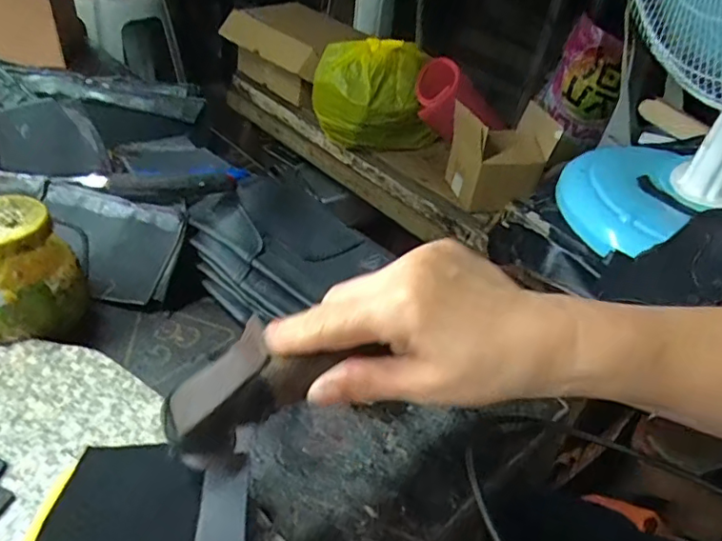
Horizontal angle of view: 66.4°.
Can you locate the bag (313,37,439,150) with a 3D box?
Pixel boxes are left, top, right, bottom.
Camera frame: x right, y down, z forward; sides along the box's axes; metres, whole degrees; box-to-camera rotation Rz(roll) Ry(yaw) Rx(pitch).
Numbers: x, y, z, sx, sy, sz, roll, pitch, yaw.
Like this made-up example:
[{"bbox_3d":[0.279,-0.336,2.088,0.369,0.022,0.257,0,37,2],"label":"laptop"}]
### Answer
[{"bbox_3d":[0.031,-0.357,1.146,0.234,0.199,0.156,-9,43,-19],"label":"bag"}]

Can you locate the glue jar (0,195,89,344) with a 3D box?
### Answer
[{"bbox_3d":[-0.223,0.000,0.364,0.062,0.076,0.062,5,40,-4],"label":"glue jar"}]

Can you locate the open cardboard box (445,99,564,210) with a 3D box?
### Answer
[{"bbox_3d":[0.263,-0.209,1.040,0.181,0.163,0.135,2,40,-7],"label":"open cardboard box"}]

